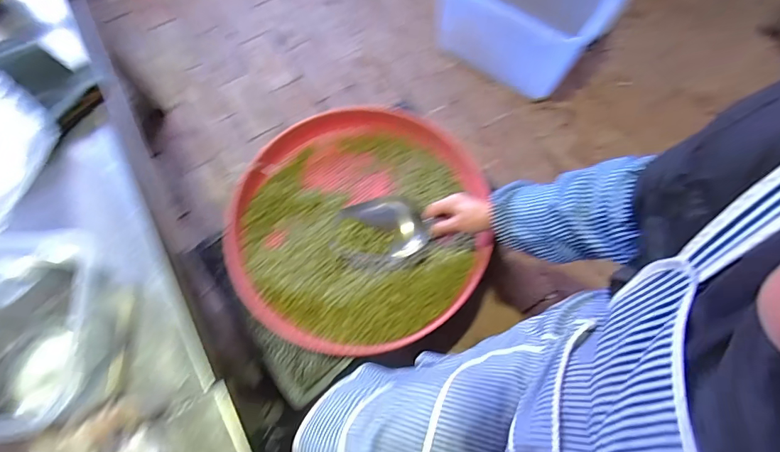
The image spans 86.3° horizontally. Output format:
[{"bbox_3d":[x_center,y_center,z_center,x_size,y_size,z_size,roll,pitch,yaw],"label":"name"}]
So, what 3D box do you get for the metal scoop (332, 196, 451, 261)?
[{"bbox_3d":[-0.015,0.010,0.770,0.169,0.066,0.109,-12,70,-3],"label":"metal scoop"}]

